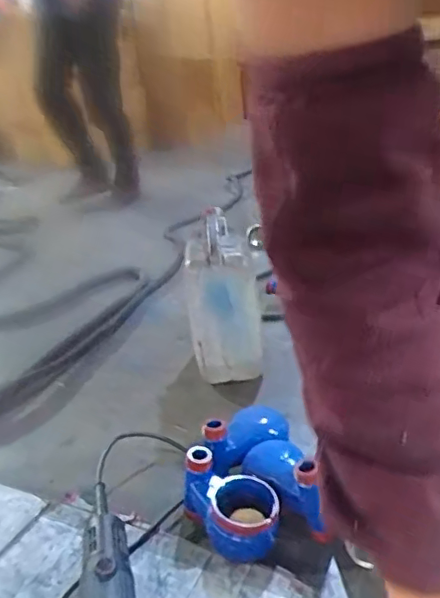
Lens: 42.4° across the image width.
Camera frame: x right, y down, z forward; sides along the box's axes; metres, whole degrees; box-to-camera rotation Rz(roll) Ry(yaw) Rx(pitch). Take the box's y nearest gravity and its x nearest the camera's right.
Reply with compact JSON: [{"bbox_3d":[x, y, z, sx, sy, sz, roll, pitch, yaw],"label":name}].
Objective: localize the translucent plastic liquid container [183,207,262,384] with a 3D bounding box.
[{"bbox_3d":[0.003,-0.005,0.988,0.113,0.268,0.118,-8,24,3],"label":"translucent plastic liquid container"}]

